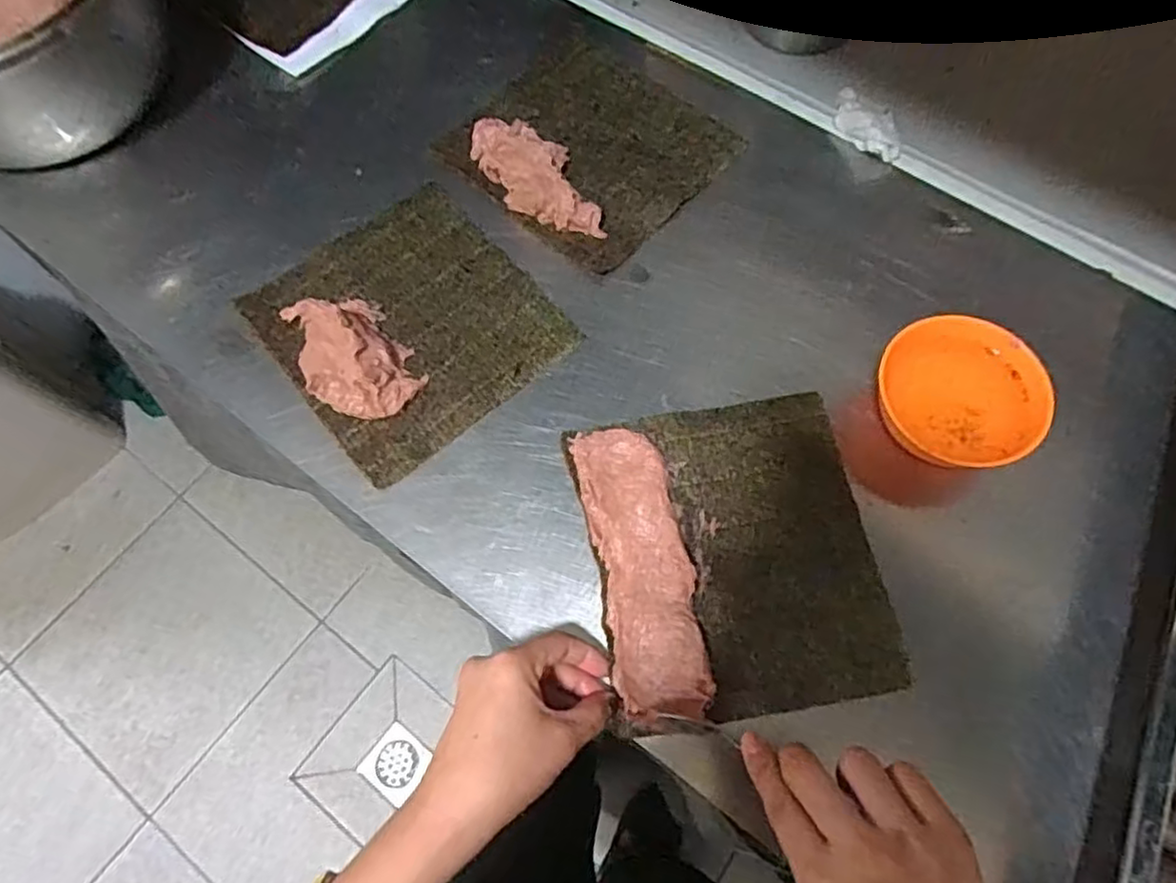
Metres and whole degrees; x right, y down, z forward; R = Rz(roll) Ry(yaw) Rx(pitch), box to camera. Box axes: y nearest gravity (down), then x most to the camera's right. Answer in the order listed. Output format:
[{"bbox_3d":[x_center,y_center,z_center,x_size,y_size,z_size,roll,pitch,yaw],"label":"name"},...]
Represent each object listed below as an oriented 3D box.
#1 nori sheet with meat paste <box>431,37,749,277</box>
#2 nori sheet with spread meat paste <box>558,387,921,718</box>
[{"bbox_3d":[-0.001,-0.254,0.566,0.203,0.031,0.185,40,74,16],"label":"nori sheet with meat paste"},{"bbox_3d":[0.094,0.069,0.442,0.178,0.022,0.196,-9,66,-2],"label":"nori sheet with spread meat paste"}]

